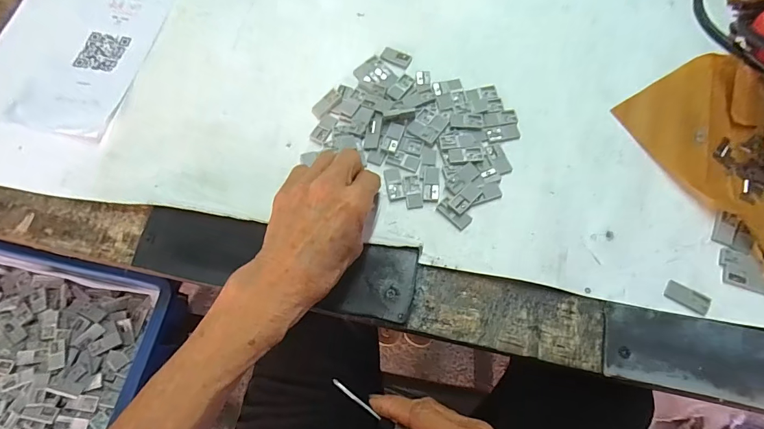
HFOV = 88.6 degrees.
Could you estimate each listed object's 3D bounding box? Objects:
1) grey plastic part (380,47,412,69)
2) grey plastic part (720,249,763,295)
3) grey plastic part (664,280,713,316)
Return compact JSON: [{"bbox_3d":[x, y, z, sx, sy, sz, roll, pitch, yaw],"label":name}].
[{"bbox_3d":[0.013,-0.149,0.370,0.030,0.004,0.016,28,73,11],"label":"grey plastic part"},{"bbox_3d":[0.270,0.042,0.292,0.031,0.004,0.028,17,71,8],"label":"grey plastic part"},{"bbox_3d":[0.226,0.061,0.288,0.029,0.004,0.015,31,74,12],"label":"grey plastic part"}]

